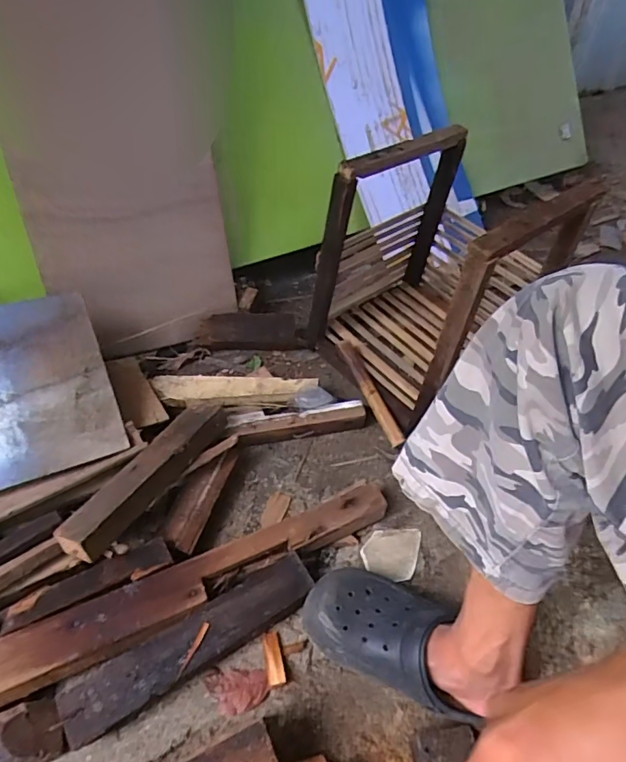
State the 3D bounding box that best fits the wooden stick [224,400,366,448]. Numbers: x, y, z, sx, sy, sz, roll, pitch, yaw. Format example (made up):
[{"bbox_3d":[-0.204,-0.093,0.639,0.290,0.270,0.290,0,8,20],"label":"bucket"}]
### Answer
[{"bbox_3d":[-0.025,0.073,0.843,0.228,0.049,0.044,-9,49,-9],"label":"wooden stick"}]

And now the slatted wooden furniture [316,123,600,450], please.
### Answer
[{"bbox_3d":[0.199,-0.168,0.844,0.326,0.380,0.314,-26,54,-23],"label":"slatted wooden furniture"}]

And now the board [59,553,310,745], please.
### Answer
[{"bbox_3d":[-0.142,0.316,0.617,0.305,0.049,0.074,-23,53,-21],"label":"board"}]

